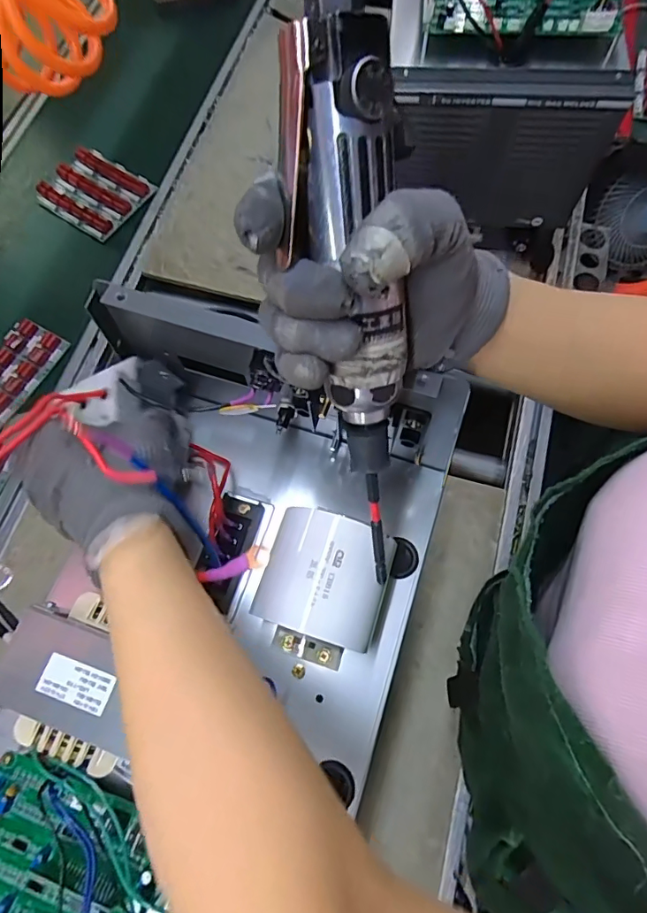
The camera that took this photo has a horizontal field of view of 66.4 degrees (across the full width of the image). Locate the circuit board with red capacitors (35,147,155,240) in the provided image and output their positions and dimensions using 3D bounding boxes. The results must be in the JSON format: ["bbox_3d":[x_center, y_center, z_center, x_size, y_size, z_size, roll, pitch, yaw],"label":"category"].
[{"bbox_3d":[-0.387,-0.445,0.841,0.169,0.029,0.134,34,75,13],"label":"circuit board with red capacitors"}]

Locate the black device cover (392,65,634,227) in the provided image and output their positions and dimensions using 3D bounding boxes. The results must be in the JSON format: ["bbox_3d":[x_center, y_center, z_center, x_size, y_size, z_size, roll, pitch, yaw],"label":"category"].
[{"bbox_3d":[0.211,-0.372,0.609,0.246,0.180,0.030,2,70,3],"label":"black device cover"}]

